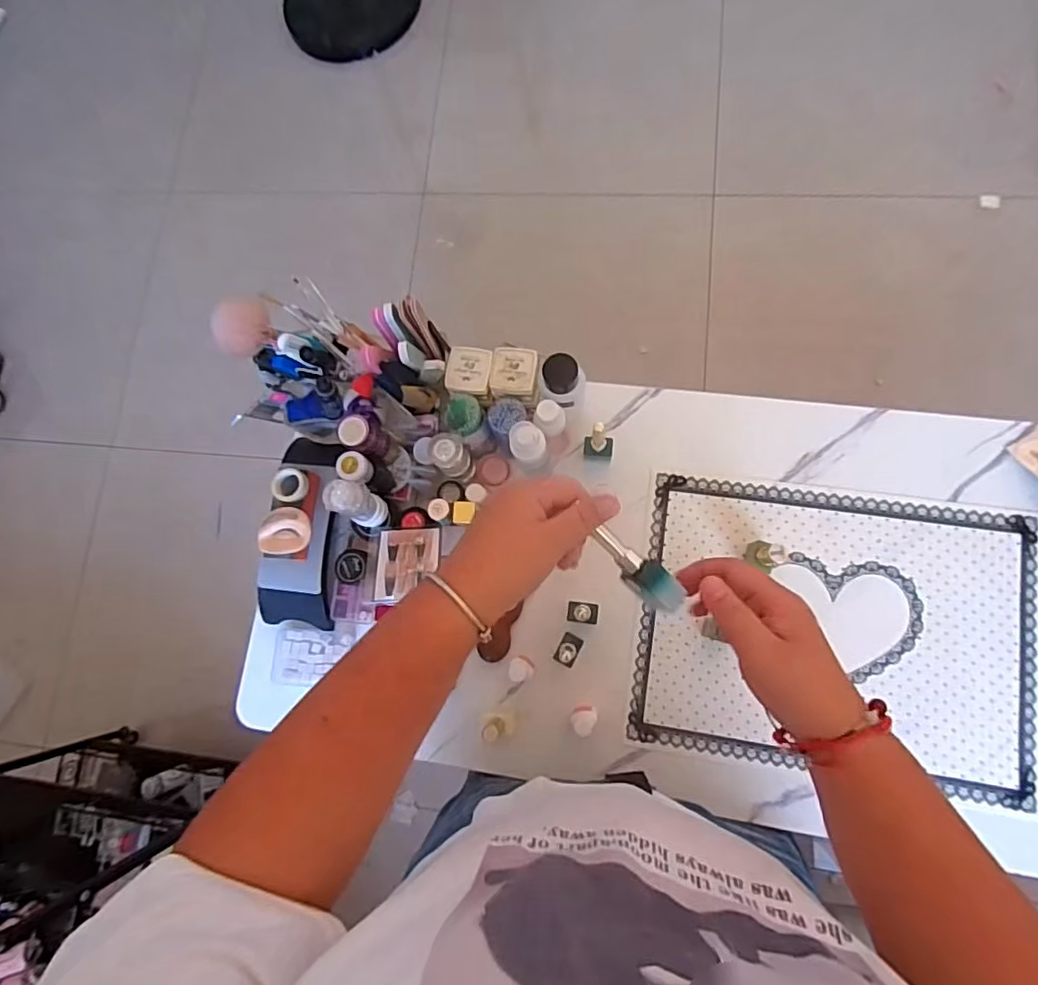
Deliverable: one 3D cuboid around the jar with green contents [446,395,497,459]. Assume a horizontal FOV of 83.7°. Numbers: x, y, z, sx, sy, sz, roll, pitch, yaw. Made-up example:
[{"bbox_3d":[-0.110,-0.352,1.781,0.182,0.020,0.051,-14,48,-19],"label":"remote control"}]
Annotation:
[{"bbox_3d":[-0.054,-0.071,0.635,0.046,0.087,0.049,-29,77,1],"label":"jar with green contents"}]

